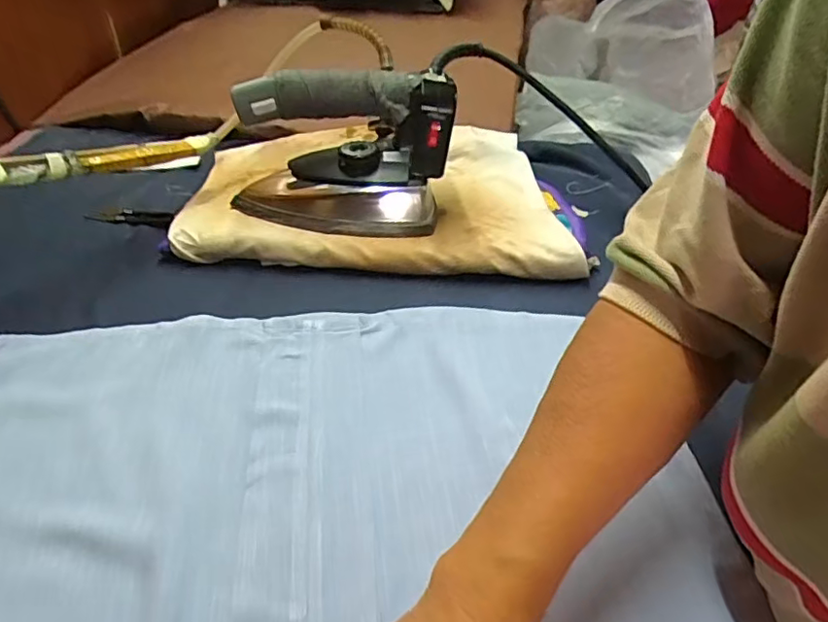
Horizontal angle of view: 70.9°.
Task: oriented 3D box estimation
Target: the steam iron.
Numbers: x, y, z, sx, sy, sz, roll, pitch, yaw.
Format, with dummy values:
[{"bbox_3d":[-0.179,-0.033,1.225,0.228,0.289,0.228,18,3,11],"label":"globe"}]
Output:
[{"bbox_3d":[-0.066,-0.148,0.534,0.190,0.131,0.095,-1,40,-3],"label":"steam iron"}]

